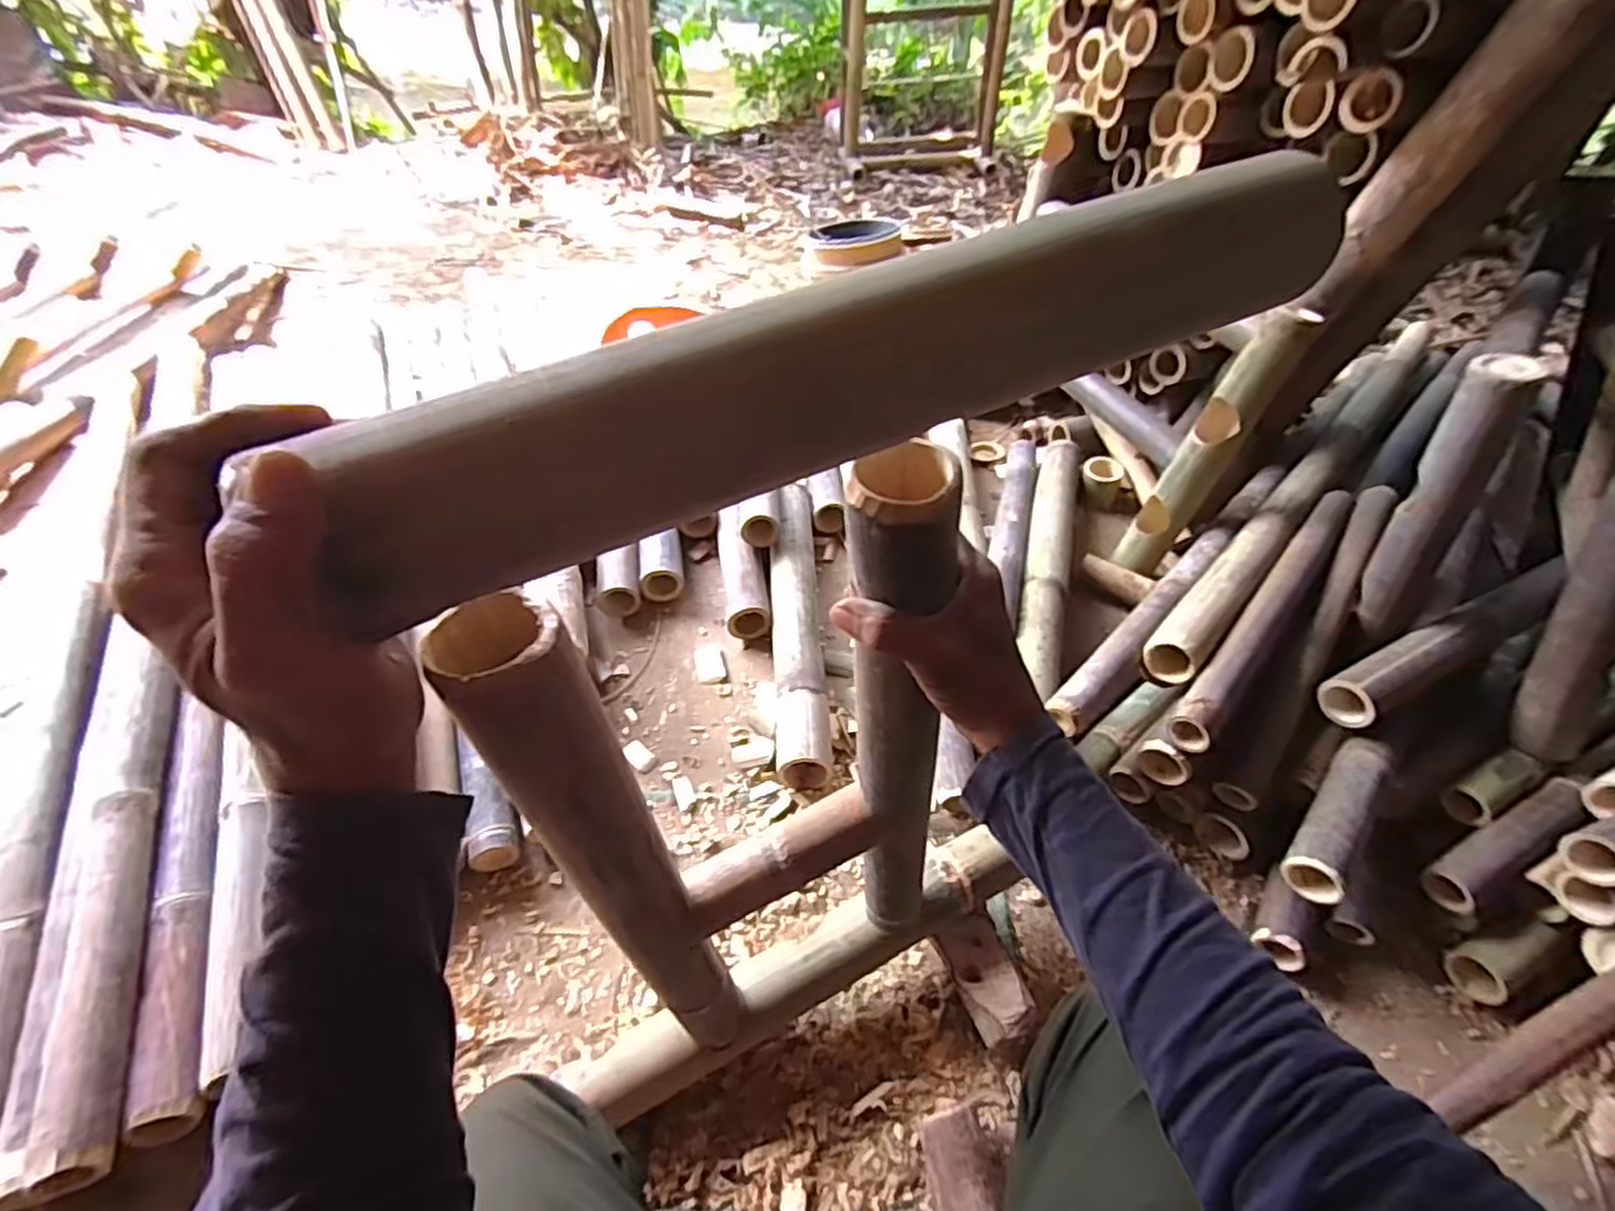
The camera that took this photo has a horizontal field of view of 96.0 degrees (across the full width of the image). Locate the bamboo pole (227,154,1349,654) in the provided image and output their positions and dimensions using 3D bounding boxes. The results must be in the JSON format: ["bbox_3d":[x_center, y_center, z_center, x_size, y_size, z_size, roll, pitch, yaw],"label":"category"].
[{"bbox_3d":[0.045,-0.109,0.311,0.461,0.069,0.049,-23,51,-15],"label":"bamboo pole"}]

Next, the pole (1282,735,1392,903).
[{"bbox_3d":[0.659,0.255,0.906,0.058,0.061,0.245,32,54,23],"label":"pole"}]

